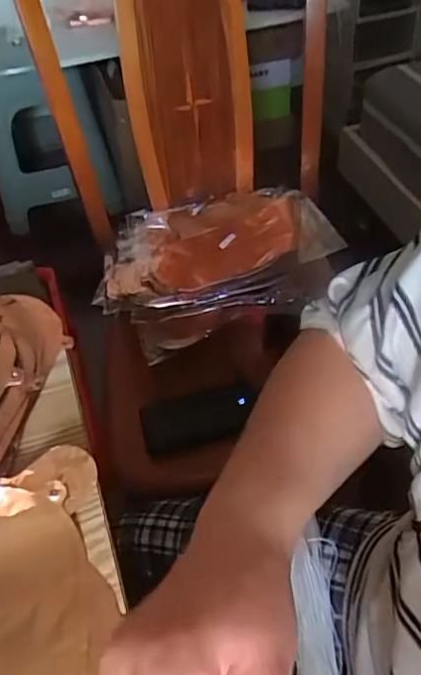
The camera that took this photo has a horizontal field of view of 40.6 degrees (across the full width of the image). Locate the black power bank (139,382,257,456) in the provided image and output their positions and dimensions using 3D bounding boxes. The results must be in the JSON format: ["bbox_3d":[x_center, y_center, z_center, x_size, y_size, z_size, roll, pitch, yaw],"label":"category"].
[{"bbox_3d":[-0.013,0.107,0.769,0.157,0.025,0.064,-13,48,-5],"label":"black power bank"}]

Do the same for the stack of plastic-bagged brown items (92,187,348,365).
[{"bbox_3d":[0.005,-0.123,0.882,0.356,0.063,0.273,-12,48,-4],"label":"stack of plastic-bagged brown items"}]

